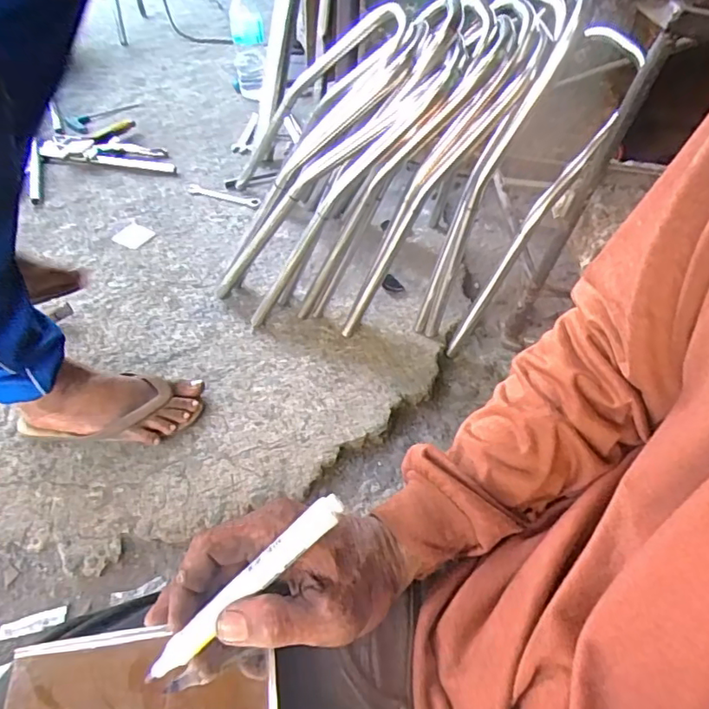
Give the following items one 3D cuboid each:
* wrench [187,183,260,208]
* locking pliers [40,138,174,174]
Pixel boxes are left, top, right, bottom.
[{"bbox_3d":[-0.281,-0.338,1.164,0.170,0.006,0.030,17,48,13],"label":"wrench"},{"bbox_3d":[-0.550,-0.452,1.226,0.289,0.026,0.086,5,46,2],"label":"locking pliers"}]

